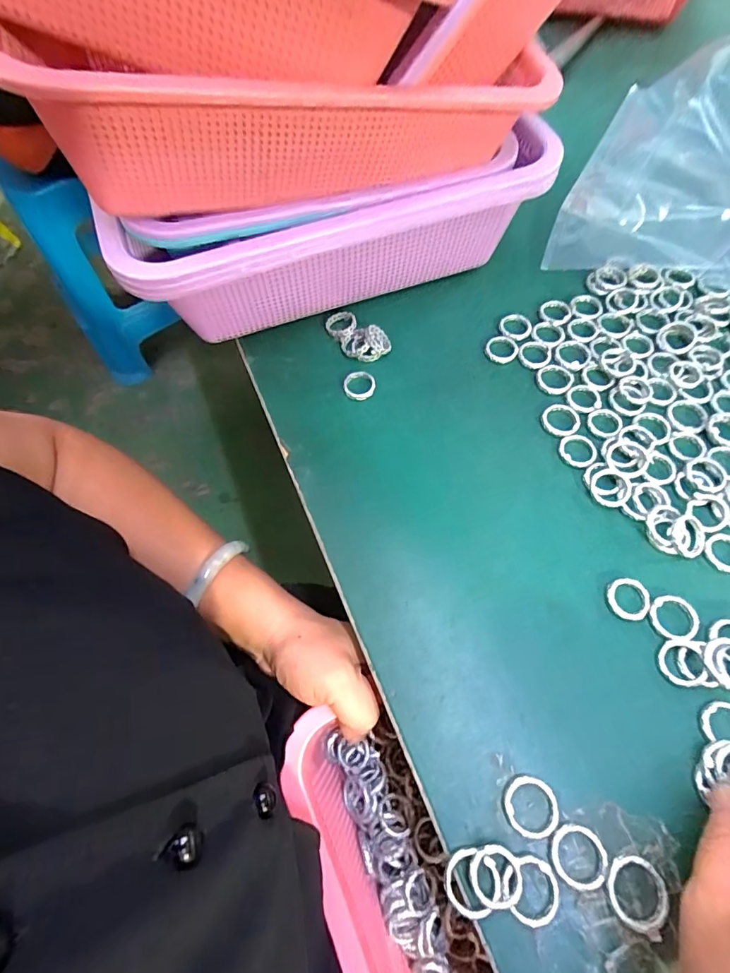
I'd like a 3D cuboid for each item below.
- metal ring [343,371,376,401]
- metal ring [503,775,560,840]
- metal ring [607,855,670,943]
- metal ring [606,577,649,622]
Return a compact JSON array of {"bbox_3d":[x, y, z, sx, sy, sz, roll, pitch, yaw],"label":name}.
[{"bbox_3d":[-0.004,-0.073,0.328,0.023,0.005,0.022,-1,64,3],"label":"metal ring"},{"bbox_3d":[0.079,0.152,0.216,0.024,0.005,0.025,-1,64,3],"label":"metal ring"},{"bbox_3d":[0.119,0.178,0.200,0.025,0.006,0.026,-1,64,3],"label":"metal ring"},{"bbox_3d":[0.148,0.063,0.255,0.023,0.004,0.023,-1,64,3],"label":"metal ring"}]

